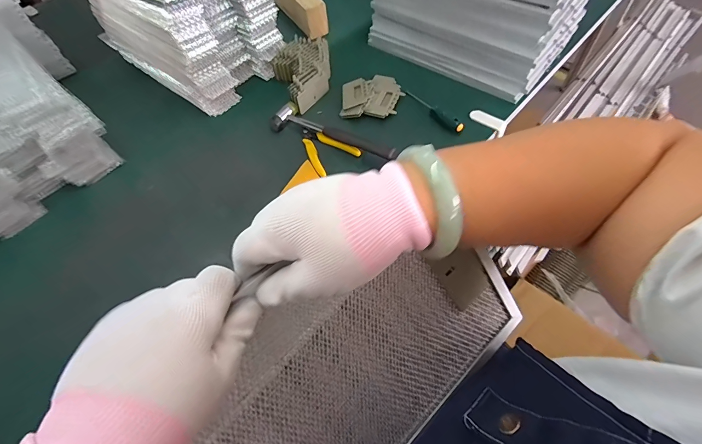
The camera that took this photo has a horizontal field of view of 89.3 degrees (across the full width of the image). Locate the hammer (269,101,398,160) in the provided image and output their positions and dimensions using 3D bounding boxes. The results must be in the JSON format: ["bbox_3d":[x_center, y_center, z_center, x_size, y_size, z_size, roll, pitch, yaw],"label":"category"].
[{"bbox_3d":[-0.035,-0.143,0.590,0.235,0.033,0.056,31,64,22],"label":"hammer"}]

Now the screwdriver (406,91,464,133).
[{"bbox_3d":[0.143,-0.197,0.621,0.018,0.018,0.134,-32,60,-16],"label":"screwdriver"}]

